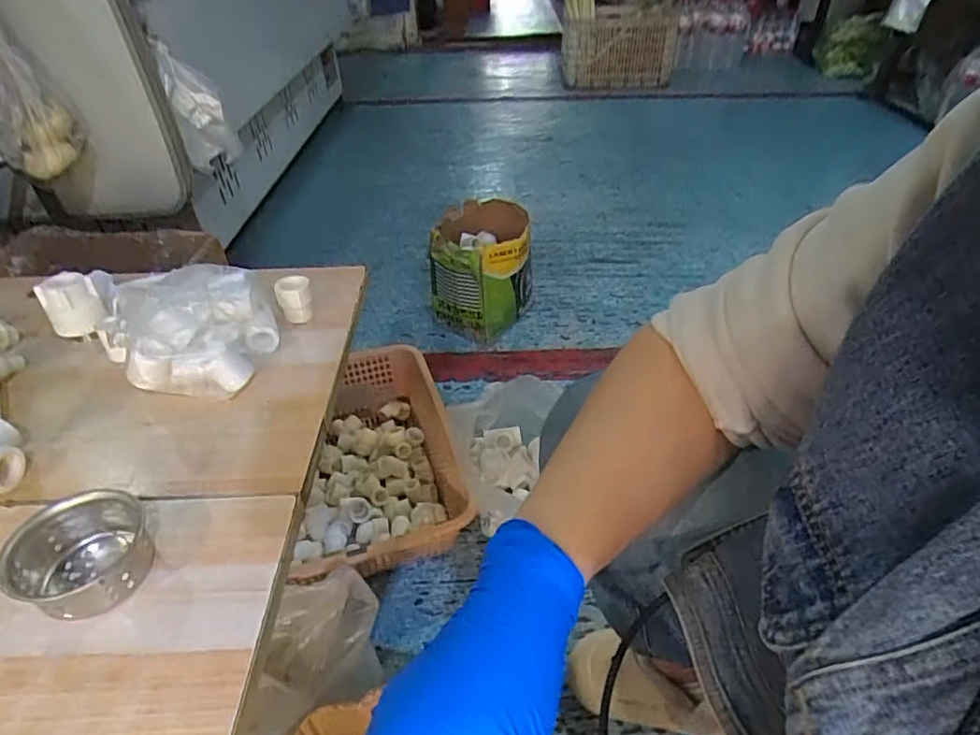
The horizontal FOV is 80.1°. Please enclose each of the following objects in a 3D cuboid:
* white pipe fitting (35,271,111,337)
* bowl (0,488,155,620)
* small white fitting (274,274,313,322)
[{"bbox_3d":[-0.395,-0.057,0.554,0.048,0.047,0.053,-26,45,-26],"label":"white pipe fitting"},{"bbox_3d":[-0.253,0.113,0.360,0.069,0.043,0.067,-1,40,1],"label":"bowl"},{"bbox_3d":[-0.200,-0.070,0.600,0.033,0.035,0.033,-16,42,-17],"label":"small white fitting"}]

